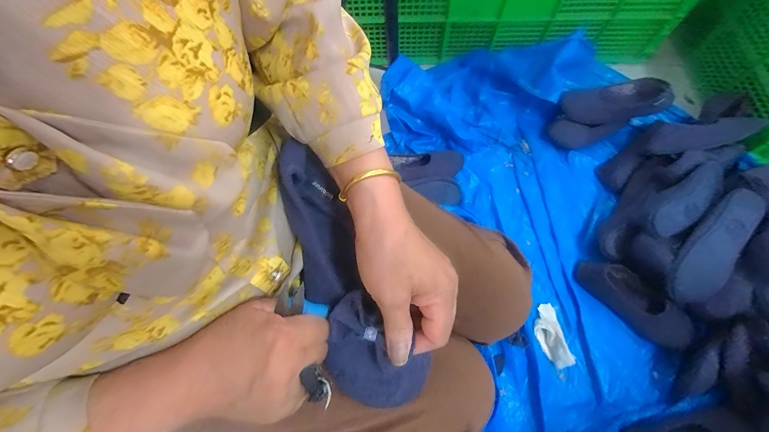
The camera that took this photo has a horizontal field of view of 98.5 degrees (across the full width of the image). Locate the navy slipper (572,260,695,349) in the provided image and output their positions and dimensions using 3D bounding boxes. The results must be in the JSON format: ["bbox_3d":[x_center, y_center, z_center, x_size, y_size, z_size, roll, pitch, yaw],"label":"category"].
[{"bbox_3d":[0.543,0.187,0.726,0.243,0.069,0.082,37,75,14],"label":"navy slipper"}]

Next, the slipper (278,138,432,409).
[{"bbox_3d":[-0.034,0.051,0.285,0.076,0.051,0.233,-21,85,-6],"label":"slipper"}]

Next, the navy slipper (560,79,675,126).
[{"bbox_3d":[0.592,-0.300,0.863,0.228,0.069,0.102,-6,70,-1],"label":"navy slipper"}]

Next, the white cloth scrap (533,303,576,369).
[{"bbox_3d":[0.363,0.259,0.719,0.059,0.037,0.127,-9,70,-2],"label":"white cloth scrap"}]

